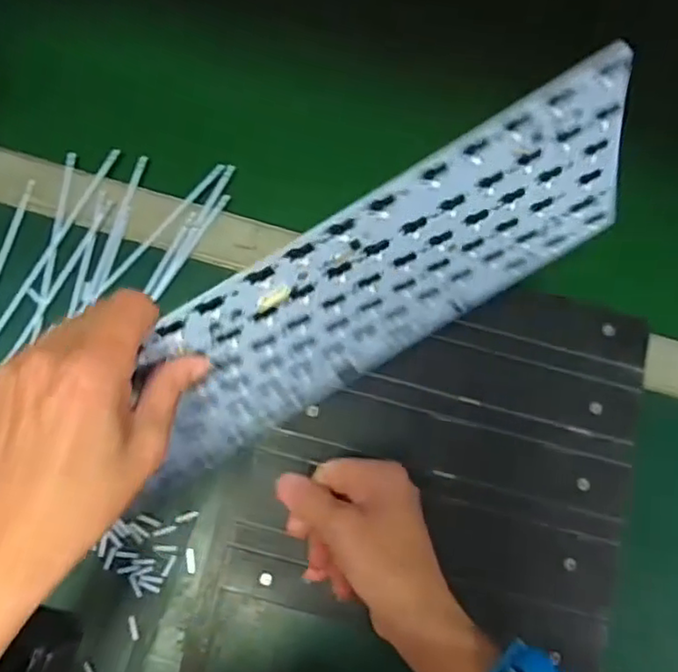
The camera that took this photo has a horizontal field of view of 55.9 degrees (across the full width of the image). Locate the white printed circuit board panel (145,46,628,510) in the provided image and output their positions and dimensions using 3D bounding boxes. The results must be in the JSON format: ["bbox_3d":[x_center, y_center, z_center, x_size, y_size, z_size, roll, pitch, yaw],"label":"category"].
[{"bbox_3d":[0.015,-0.021,0.302,0.264,0.115,0.008,-30,58,2],"label":"white printed circuit board panel"}]

